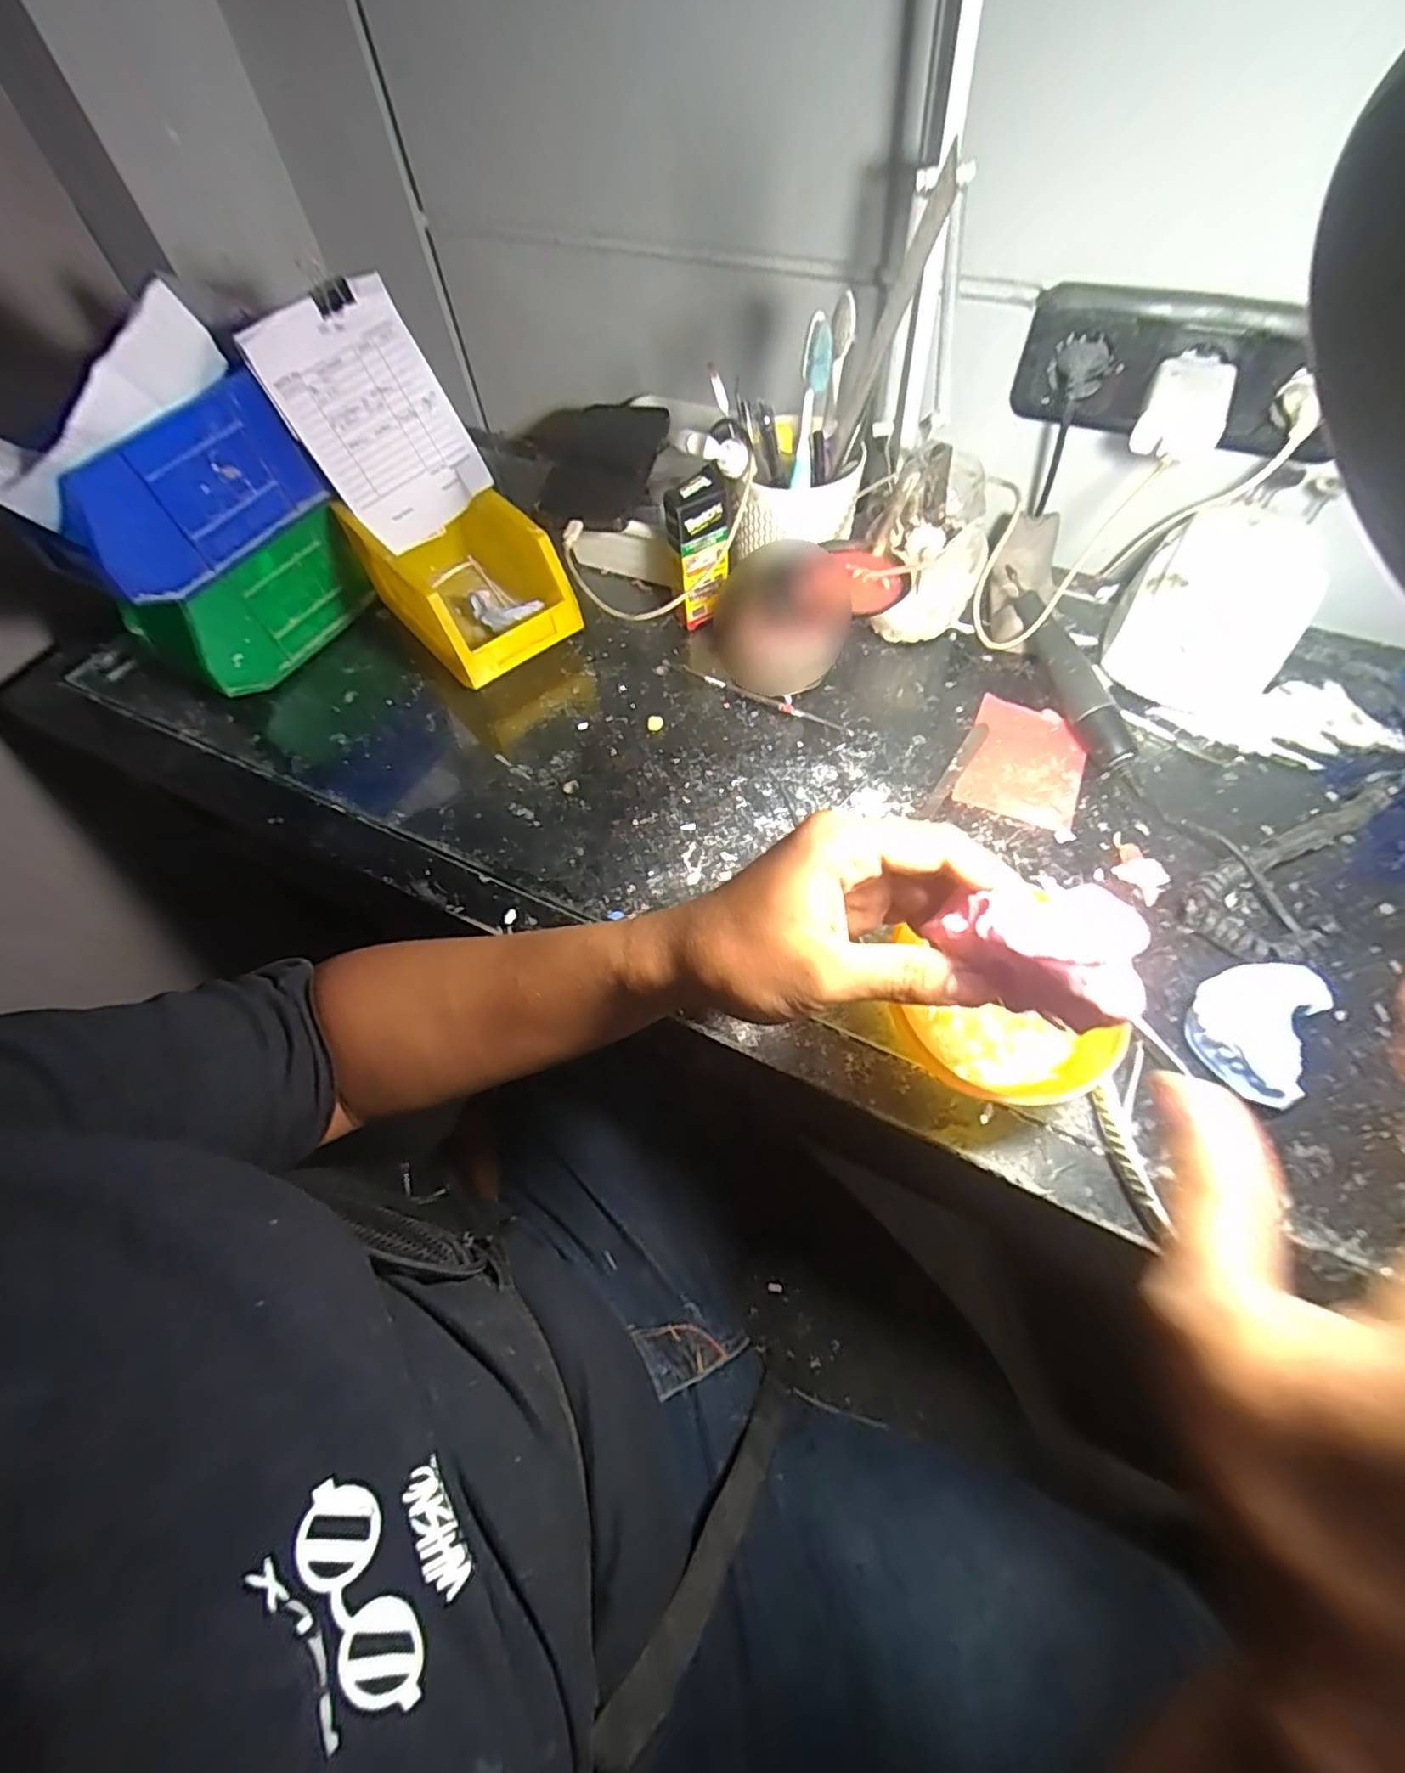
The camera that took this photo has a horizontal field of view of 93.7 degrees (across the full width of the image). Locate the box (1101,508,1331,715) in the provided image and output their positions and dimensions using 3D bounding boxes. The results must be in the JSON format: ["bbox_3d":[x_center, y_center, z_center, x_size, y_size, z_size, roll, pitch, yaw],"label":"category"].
[{"bbox_3d":[0.363,-0.199,0.469,0.111,0.084,0.118,30,67,18],"label":"box"}]

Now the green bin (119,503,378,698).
[{"bbox_3d":[-0.361,-0.231,0.523,0.103,0.096,0.149,25,65,16],"label":"green bin"}]

